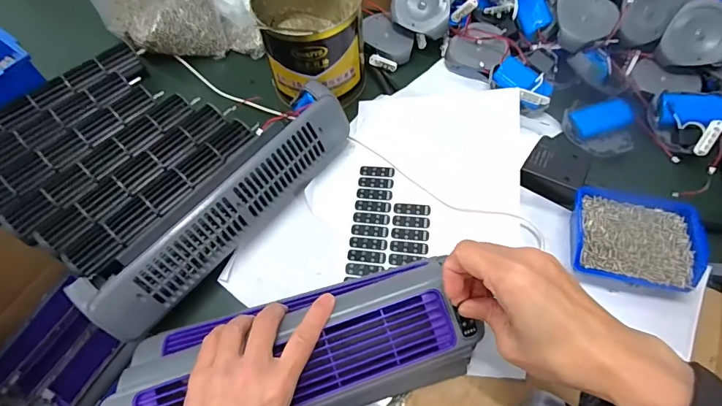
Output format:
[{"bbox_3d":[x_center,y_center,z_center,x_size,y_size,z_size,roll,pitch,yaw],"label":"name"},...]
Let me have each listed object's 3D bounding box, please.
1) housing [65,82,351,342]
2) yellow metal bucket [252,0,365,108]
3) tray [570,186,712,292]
[{"bbox_3d":[-0.139,-0.003,0.442,0.083,0.074,0.310,36,68,19],"label":"housing"},{"bbox_3d":[-0.057,-0.199,0.512,0.112,0.102,0.122,-14,62,-6],"label":"yellow metal bucket"},{"bbox_3d":[0.261,0.033,0.418,0.113,0.038,0.088,13,63,9],"label":"tray"}]

